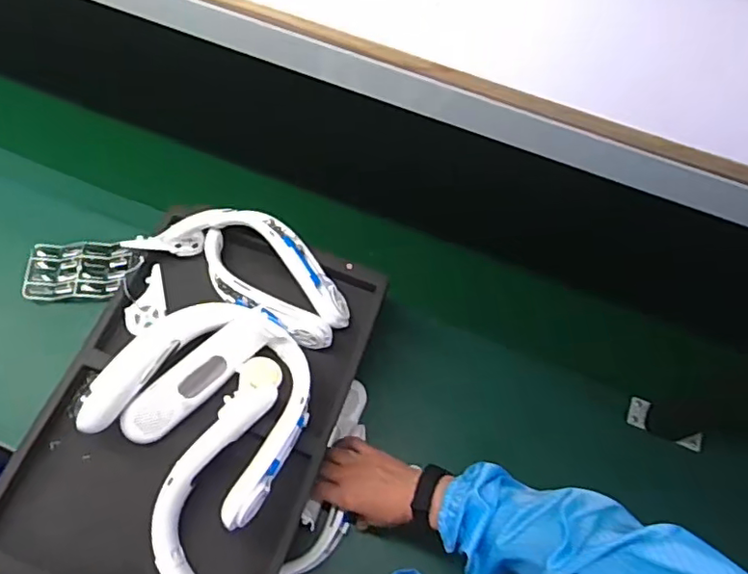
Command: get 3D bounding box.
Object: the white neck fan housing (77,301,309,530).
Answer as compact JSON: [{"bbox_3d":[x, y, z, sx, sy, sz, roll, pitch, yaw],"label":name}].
[{"bbox_3d":[-0.174,0.121,0.615,0.211,0.068,0.217,1,64,-2],"label":"white neck fan housing"}]

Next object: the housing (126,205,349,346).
[{"bbox_3d":[-0.150,-0.034,0.674,0.271,0.056,0.108,29,66,11],"label":"housing"}]

